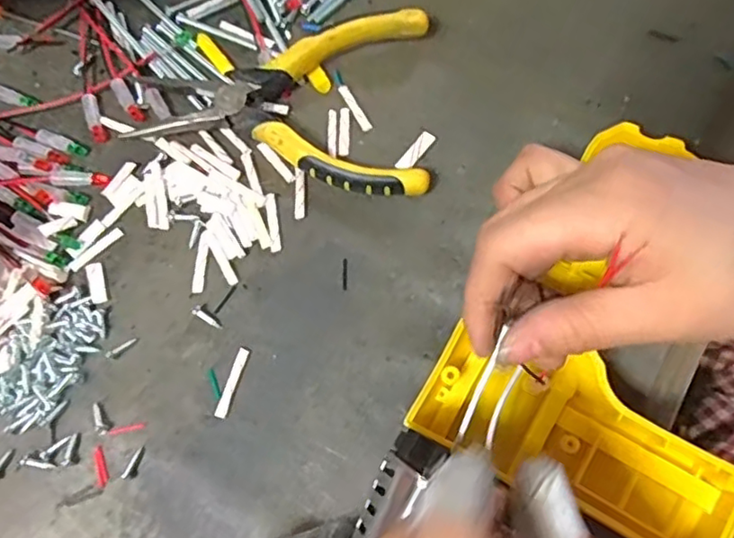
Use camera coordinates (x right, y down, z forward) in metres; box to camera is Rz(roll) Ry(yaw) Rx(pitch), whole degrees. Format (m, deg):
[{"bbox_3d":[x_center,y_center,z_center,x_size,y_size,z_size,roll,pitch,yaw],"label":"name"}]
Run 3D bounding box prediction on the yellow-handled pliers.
[{"bbox_3d":[-0.039,-0.088,0.302,0.148,0.019,0.092,11,72,6],"label":"yellow-handled pliers"}]

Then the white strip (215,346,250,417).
[{"bbox_3d":[-0.058,0.049,0.265,0.005,0.004,0.030,17,73,8],"label":"white strip"}]

